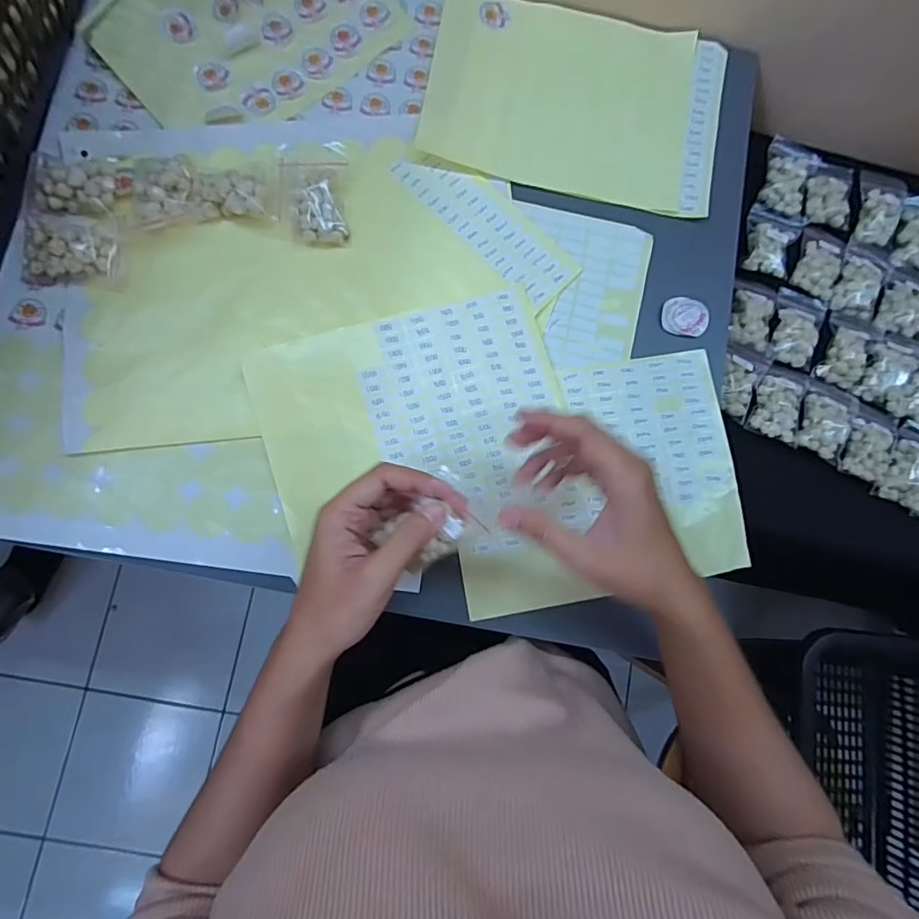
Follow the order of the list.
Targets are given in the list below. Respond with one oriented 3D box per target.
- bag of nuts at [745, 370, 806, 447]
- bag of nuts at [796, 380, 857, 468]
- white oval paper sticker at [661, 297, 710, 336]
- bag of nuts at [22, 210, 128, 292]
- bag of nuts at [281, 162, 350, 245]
[{"bbox_3d":[0.279,-0.046,0.444,0.042,0.009,0.059,20,81,-1],"label":"bag of nuts"},{"bbox_3d":[0.322,-0.035,0.446,0.047,0.015,0.068,21,81,-1],"label":"bag of nuts"},{"bbox_3d":[0.171,-0.108,0.385,0.034,0.004,0.028,8,81,-3],"label":"white oval paper sticker"},{"bbox_3d":[-0.267,-0.148,0.352,0.071,0.015,0.052,6,81,-3],"label":"bag of nuts"},{"bbox_3d":[-0.106,-0.188,0.372,0.046,0.015,0.058,-3,82,-4],"label":"bag of nuts"}]

